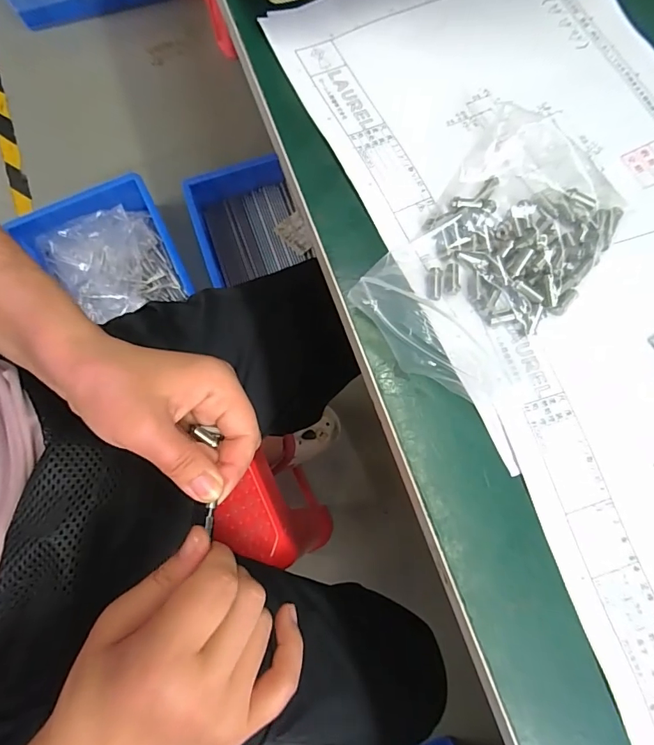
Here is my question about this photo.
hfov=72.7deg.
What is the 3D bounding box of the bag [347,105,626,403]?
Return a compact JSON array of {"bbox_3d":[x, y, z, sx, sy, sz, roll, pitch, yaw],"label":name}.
[{"bbox_3d":[0.083,-0.057,0.219,0.084,0.031,0.136,41,78,8],"label":"bag"}]

